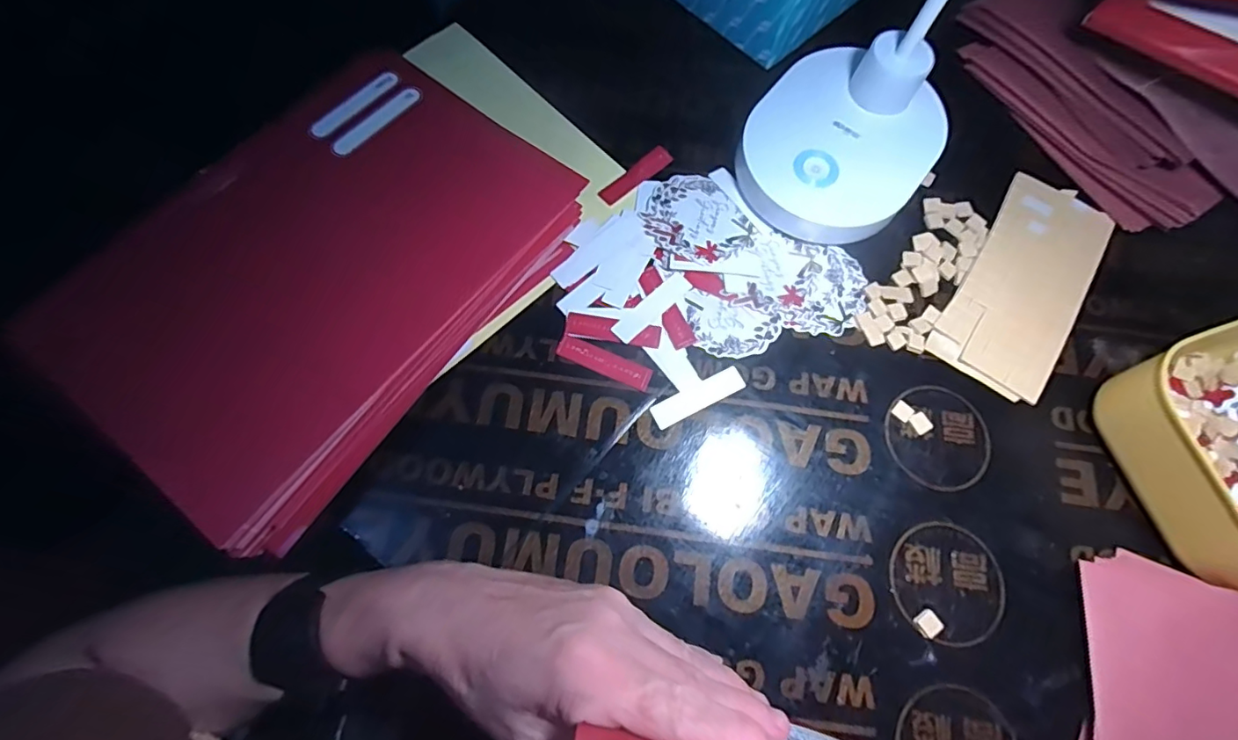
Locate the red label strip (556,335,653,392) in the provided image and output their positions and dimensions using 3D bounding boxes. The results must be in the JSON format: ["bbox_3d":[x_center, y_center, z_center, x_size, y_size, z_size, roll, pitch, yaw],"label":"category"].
[{"bbox_3d":[-0.009,-0.005,0.324,0.059,0.004,0.016,24,72,6],"label":"red label strip"}]

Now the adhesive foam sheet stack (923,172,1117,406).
[{"bbox_3d":[0.267,-0.060,0.345,0.071,0.009,0.162,34,74,9],"label":"adhesive foam sheet stack"}]

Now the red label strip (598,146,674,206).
[{"bbox_3d":[0.012,-0.137,0.369,0.062,0.004,0.015,-41,77,-14],"label":"red label strip"}]

